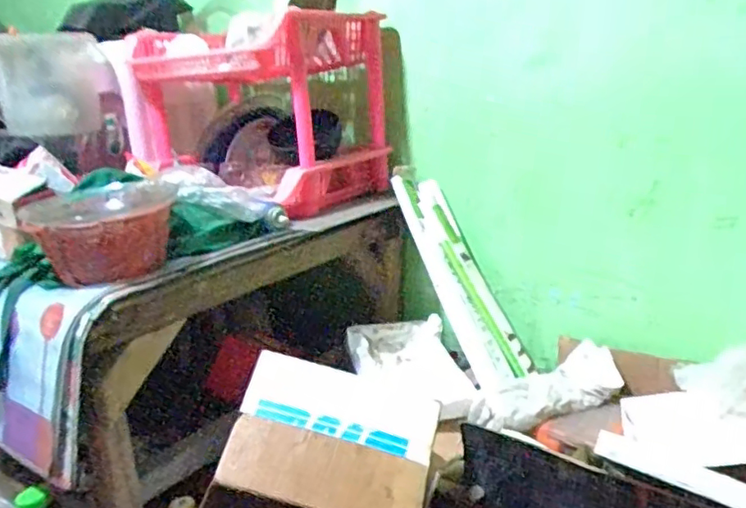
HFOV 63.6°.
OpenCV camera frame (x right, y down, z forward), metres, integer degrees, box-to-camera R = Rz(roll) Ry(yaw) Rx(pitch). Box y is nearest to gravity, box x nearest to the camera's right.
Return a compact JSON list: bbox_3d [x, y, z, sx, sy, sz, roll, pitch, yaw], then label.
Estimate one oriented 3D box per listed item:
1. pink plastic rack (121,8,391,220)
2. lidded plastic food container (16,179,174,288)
[{"bbox_3d":[-0.235,-0.284,1.241,0.470,0.347,0.306,7,19,33],"label":"pink plastic rack"},{"bbox_3d":[-0.377,-0.028,0.853,0.197,0.106,0.190,-11,17,-22],"label":"lidded plastic food container"}]

